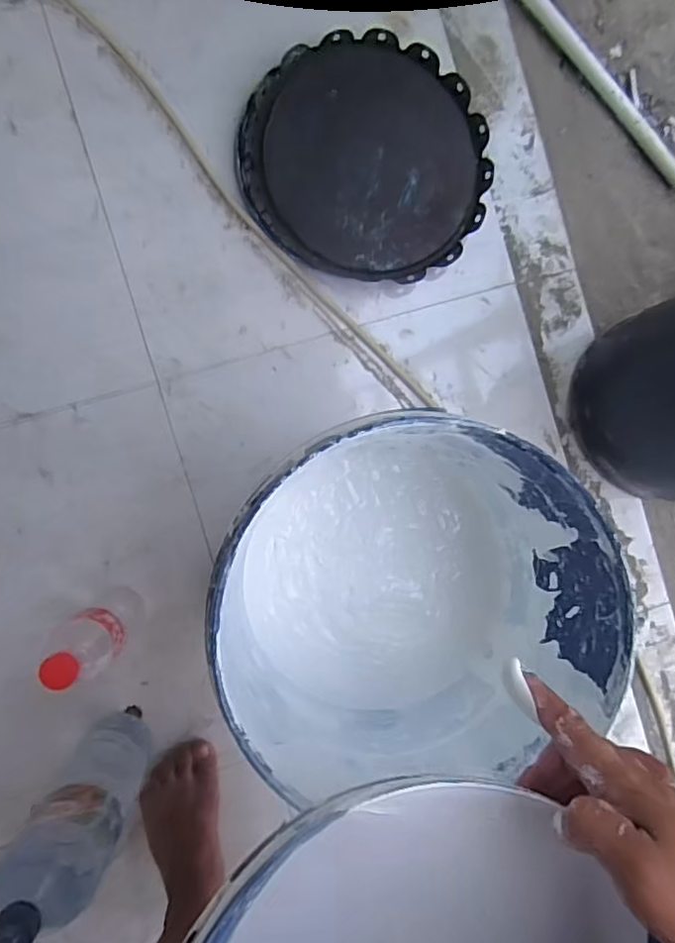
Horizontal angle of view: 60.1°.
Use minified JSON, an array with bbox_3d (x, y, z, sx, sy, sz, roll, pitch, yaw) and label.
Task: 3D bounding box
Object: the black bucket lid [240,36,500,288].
[{"bbox_3d":[0.040,-0.397,0.739,0.303,0.054,0.287,0,90,-7],"label":"black bucket lid"}]

